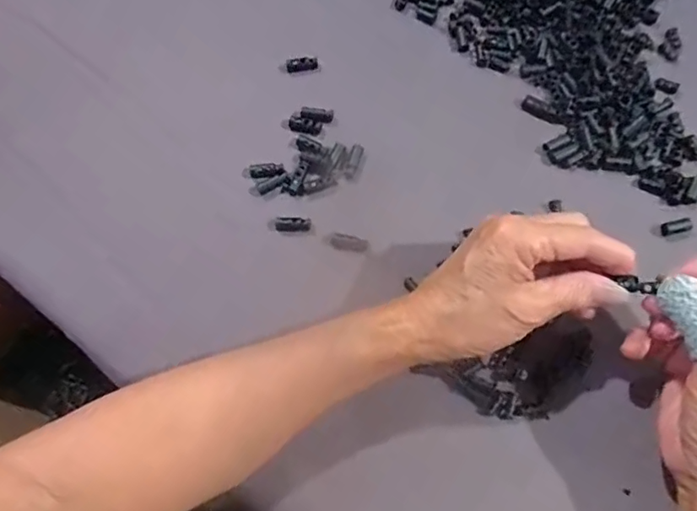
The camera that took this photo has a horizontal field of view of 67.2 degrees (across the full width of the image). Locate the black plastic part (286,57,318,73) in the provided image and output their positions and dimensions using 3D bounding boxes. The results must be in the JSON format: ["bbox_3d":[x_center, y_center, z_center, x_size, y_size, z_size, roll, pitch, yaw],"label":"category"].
[{"bbox_3d":[-0.036,-0.150,0.414,0.025,0.010,0.007,-12,71,-3],"label":"black plastic part"}]

